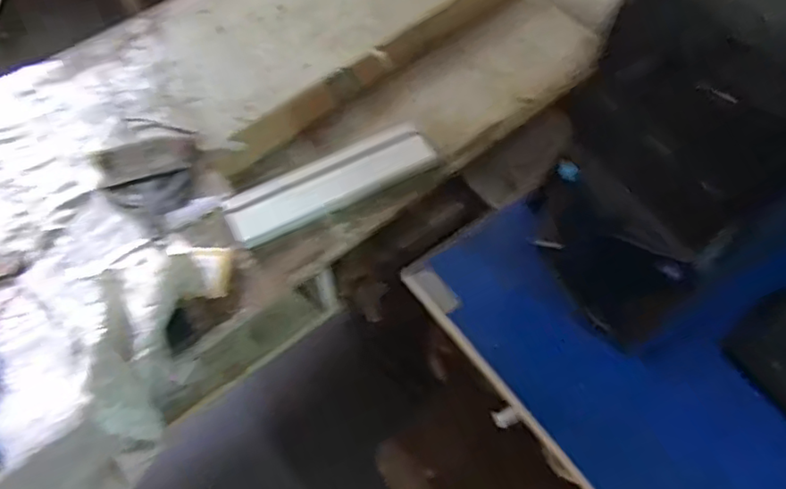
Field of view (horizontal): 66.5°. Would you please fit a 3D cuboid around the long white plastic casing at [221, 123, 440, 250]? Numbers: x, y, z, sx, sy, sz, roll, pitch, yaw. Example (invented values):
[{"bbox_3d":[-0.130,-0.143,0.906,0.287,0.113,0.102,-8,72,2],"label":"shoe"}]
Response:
[{"bbox_3d":[-0.091,-0.093,0.857,0.298,0.022,0.082,-23,62,-10],"label":"long white plastic casing"}]

